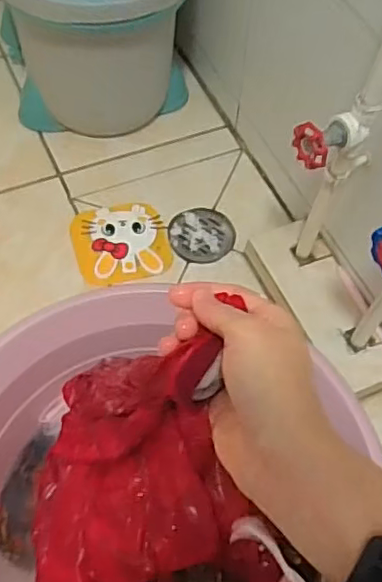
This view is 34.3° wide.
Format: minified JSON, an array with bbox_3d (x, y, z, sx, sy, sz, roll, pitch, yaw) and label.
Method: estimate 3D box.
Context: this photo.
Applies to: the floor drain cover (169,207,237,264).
[{"bbox_3d":[0.018,-0.088,0.979,0.101,0.007,0.106,3,59,-1],"label":"floor drain cover"}]

